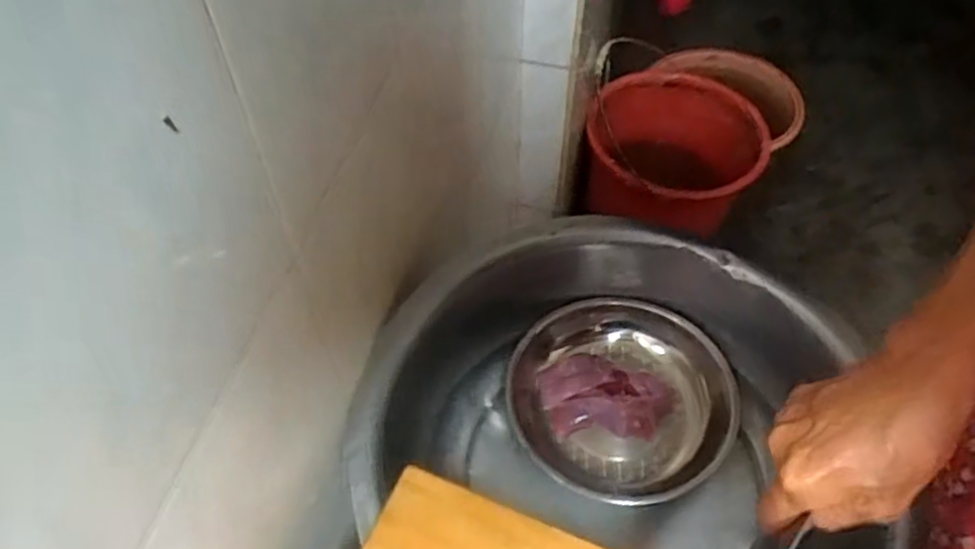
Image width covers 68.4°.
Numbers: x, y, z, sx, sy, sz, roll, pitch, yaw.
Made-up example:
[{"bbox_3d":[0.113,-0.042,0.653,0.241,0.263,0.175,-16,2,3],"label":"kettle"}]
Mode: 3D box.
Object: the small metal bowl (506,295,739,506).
[{"bbox_3d":[0.118,0.115,0.665,0.194,0.058,0.192,0,53,0],"label":"small metal bowl"}]

